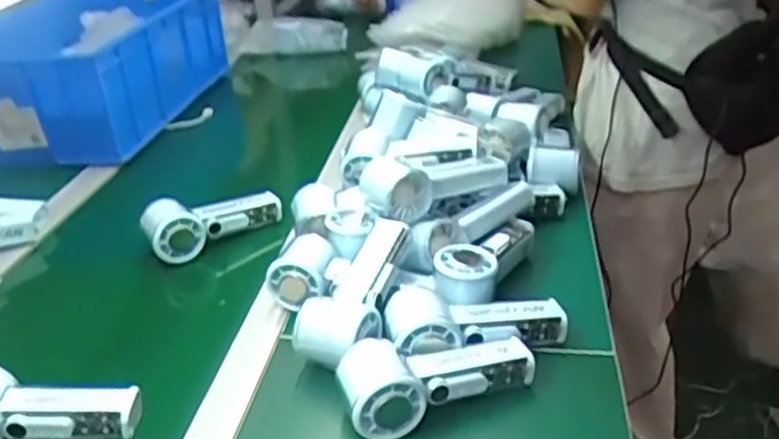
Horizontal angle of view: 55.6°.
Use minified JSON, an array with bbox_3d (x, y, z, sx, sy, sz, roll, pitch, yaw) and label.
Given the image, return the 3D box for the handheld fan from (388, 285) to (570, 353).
[{"bbox_3d":[0.075,0.088,0.626,0.153,0.051,0.072,-7,28,-3],"label":"handheld fan"}]

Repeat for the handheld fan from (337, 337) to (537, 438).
[{"bbox_3d":[0.041,0.119,0.571,0.154,0.052,0.059,-13,29,-15],"label":"handheld fan"}]

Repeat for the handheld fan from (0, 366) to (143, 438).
[{"bbox_3d":[-0.274,0.149,0.570,0.147,0.044,0.058,-1,29,5],"label":"handheld fan"}]

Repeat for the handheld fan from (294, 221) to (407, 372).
[{"bbox_3d":[-0.033,0.062,0.657,0.074,0.057,0.143,2,29,14],"label":"handheld fan"}]

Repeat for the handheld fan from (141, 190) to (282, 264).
[{"bbox_3d":[-0.206,-0.005,0.847,0.153,0.051,0.065,-25,35,-33],"label":"handheld fan"}]

